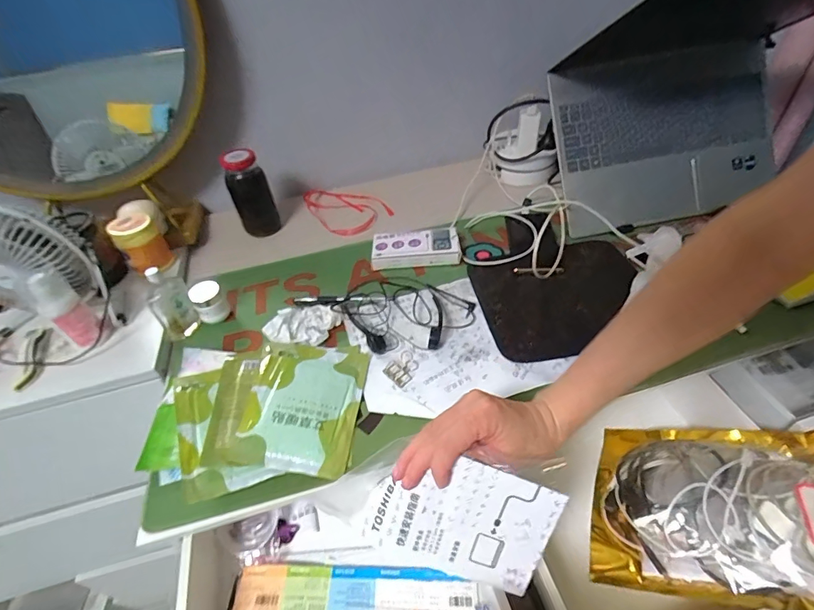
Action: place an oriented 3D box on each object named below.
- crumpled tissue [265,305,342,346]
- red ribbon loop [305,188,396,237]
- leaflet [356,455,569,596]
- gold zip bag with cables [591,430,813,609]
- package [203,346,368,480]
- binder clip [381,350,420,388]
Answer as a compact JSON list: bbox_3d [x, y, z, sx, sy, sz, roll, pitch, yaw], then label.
[{"bbox_3d":[-0.141,0.024,0.565,0.083,0.019,0.085,17,48,24],"label":"crumpled tissue"},{"bbox_3d":[-0.111,-0.187,0.796,0.142,0.021,0.186,-21,45,-14],"label":"red ribbon loop"},{"bbox_3d":[0.038,0.170,0.336,0.149,0.104,0.012,14,16,8],"label":"leaflet"},{"bbox_3d":[0.331,0.191,0.399,0.288,0.042,0.190,-16,28,36],"label":"gold zip bag with cables"},{"bbox_3d":[-0.137,0.104,0.472,0.164,0.016,0.167,-4,43,4],"label":"package"},{"bbox_3d":[-0.004,0.078,0.513,0.042,0.008,0.036,-35,50,-26],"label":"binder clip"}]

